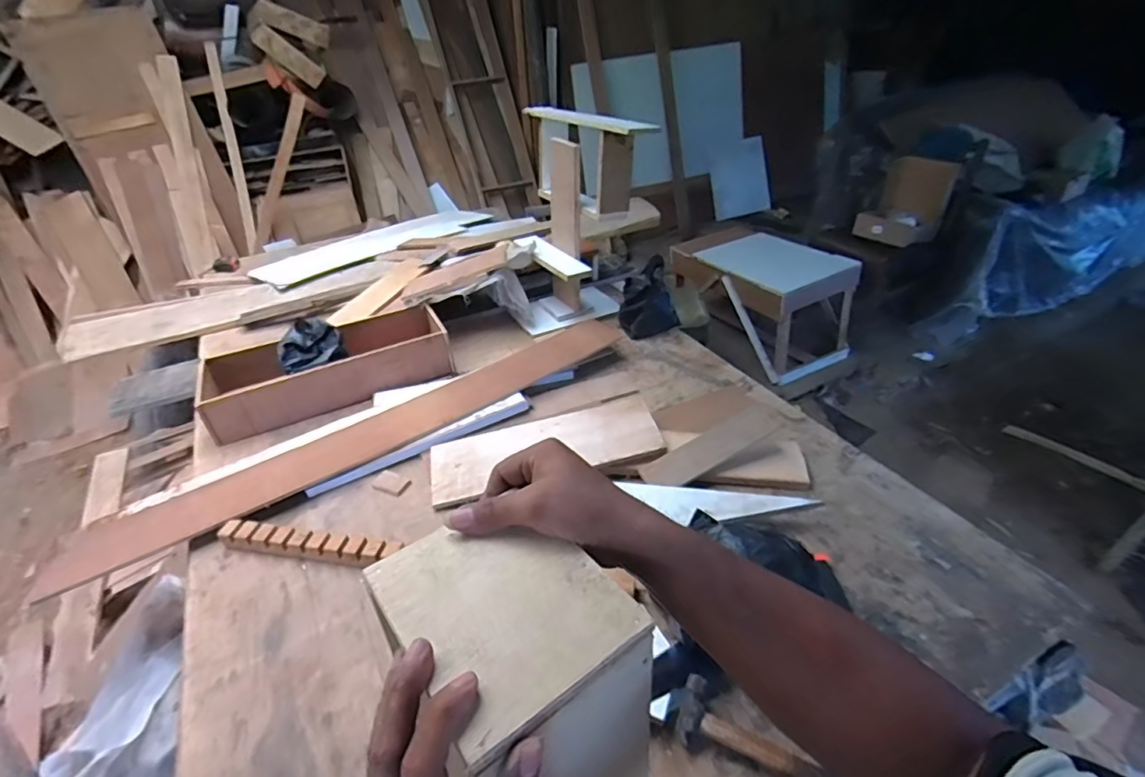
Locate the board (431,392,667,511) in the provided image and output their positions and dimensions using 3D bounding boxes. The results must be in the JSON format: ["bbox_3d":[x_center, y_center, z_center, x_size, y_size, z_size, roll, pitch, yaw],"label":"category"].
[{"bbox_3d":[-0.057,0.117,1.113,0.455,0.021,0.177,-13,34,-6],"label":"board"}]

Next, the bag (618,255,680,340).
[{"bbox_3d":[0.203,-0.246,1.503,0.138,0.175,0.097,-14,33,-11],"label":"bag"}]

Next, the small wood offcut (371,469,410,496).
[{"bbox_3d":[-0.360,0.189,1.092,0.071,0.010,0.047,13,39,21],"label":"small wood offcut"}]

